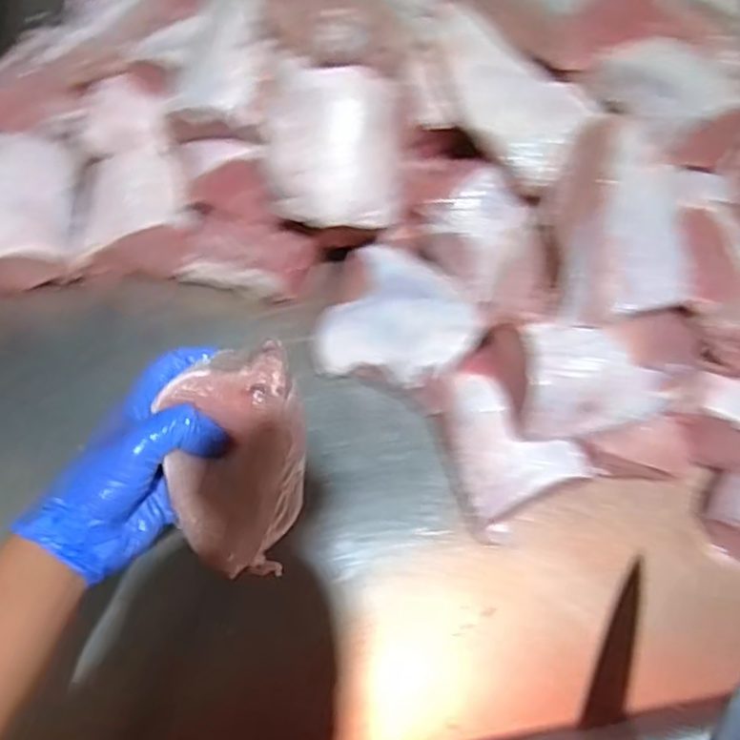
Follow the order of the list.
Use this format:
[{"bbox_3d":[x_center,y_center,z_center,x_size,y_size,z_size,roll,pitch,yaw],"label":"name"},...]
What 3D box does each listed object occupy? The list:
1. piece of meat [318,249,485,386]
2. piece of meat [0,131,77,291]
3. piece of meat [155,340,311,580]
[{"bbox_3d":[0.031,-0.049,0.675,0.142,0.036,0.135,18,63,6],"label":"piece of meat"},{"bbox_3d":[-0.371,-0.173,0.732,0.126,0.047,0.180,-7,63,-7],"label":"piece of meat"},{"bbox_3d":[-0.082,0.057,0.414,0.090,0.061,0.133,-7,86,-8],"label":"piece of meat"}]

